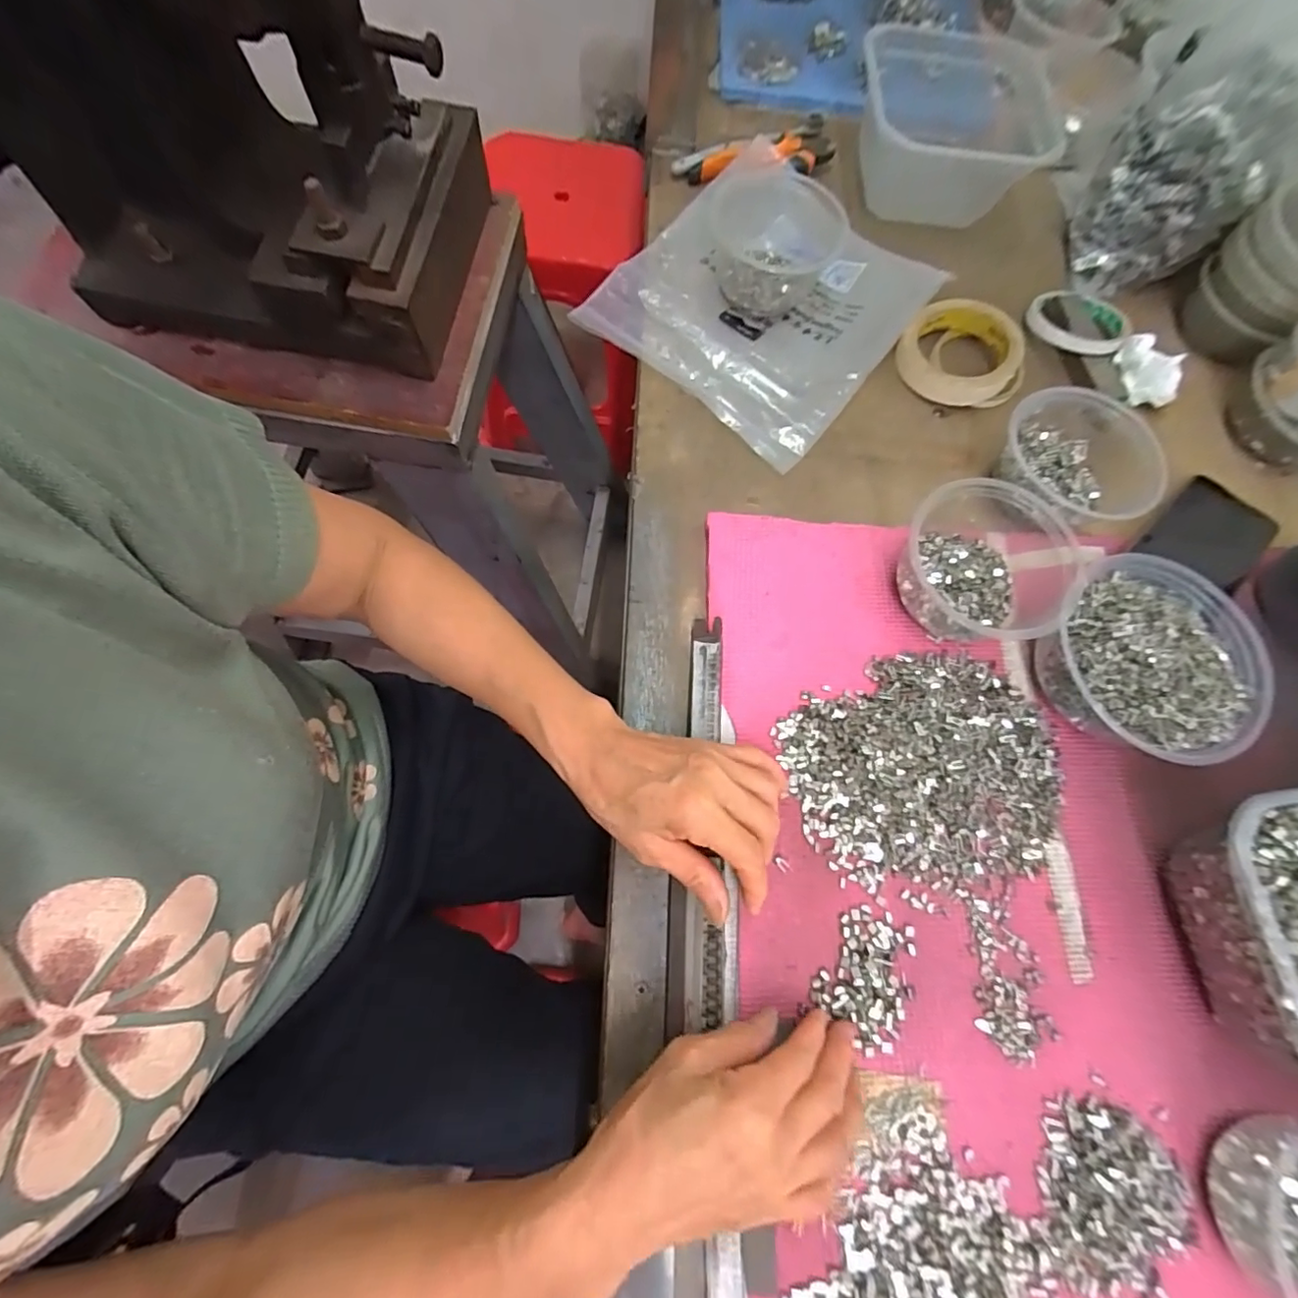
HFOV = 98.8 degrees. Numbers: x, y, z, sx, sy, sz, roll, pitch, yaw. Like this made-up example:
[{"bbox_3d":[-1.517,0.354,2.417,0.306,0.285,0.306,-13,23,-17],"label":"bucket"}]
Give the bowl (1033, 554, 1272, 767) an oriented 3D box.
[{"bbox_3d":[0.339,0.007,0.379,0.130,0.055,0.135,1,73,-4],"label":"bowl"}]

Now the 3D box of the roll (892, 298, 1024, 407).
[{"bbox_3d":[0.275,-0.261,0.495,0.094,0.038,0.094,1,73,-4],"label":"roll"}]

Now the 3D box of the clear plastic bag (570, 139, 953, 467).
[{"bbox_3d":[0.103,-0.317,0.491,0.238,0.034,0.254,40,74,8],"label":"clear plastic bag"}]

